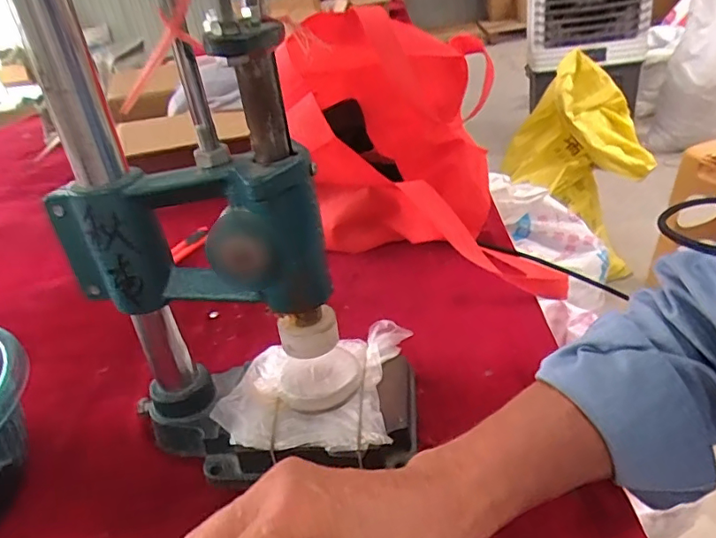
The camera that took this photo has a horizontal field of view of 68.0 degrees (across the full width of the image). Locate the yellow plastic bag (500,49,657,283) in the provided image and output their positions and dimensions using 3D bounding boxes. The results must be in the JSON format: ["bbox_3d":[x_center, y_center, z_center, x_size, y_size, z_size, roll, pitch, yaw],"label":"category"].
[{"bbox_3d":[0.678,-0.293,1.592,0.449,0.560,0.305,-16,31,-13],"label":"yellow plastic bag"}]

